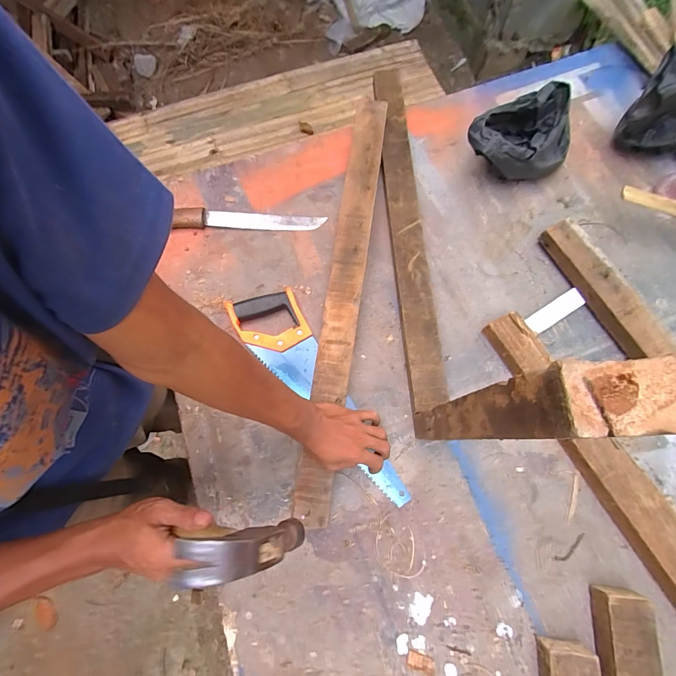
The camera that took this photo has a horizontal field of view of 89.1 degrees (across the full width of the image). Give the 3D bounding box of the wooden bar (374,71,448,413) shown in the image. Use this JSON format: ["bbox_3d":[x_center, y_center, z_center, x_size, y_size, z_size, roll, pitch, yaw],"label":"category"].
[{"bbox_3d":[0.123,-0.226,0.660,0.064,0.047,0.715,-4,72,0],"label":"wooden bar"}]

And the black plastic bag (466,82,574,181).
[{"bbox_3d":[0.354,-0.368,0.666,0.204,0.108,0.119,-24,73,-6],"label":"black plastic bag"}]

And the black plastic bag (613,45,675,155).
[{"bbox_3d":[0.617,-0.420,0.639,0.141,0.172,0.089,23,75,9],"label":"black plastic bag"}]

